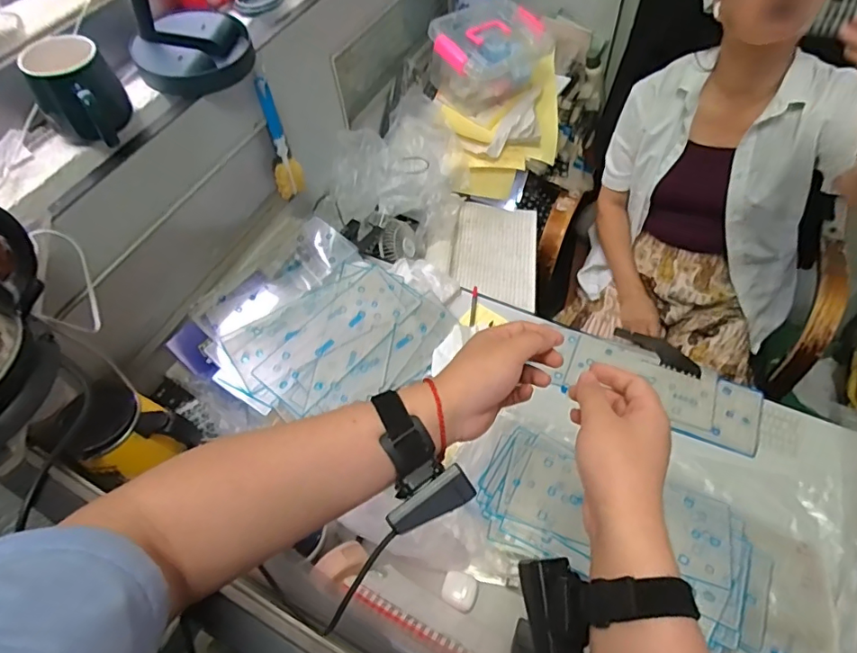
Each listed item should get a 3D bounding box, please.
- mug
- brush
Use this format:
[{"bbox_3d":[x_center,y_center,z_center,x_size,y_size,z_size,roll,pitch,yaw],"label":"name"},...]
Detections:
[{"bbox_3d":[-0.409,-0.272,0.618,0.087,0.102,0.102,-33,60,-16],"label":"mug"},{"bbox_3d":[-0.248,-0.300,0.849,0.051,0.197,0.032,-24,58,-11],"label":"brush"}]

